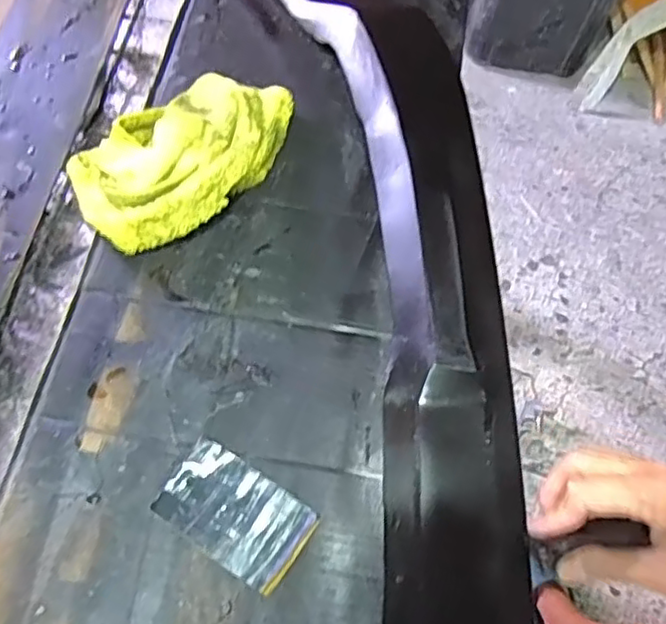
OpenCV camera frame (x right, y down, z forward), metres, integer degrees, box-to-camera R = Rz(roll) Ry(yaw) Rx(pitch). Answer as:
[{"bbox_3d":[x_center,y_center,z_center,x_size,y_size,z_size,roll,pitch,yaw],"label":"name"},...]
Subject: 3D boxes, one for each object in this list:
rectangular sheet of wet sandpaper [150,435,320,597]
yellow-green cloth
[{"bbox_3d":[-0.076,0.154,0.502,0.113,0.004,0.070,31,66,13],"label":"rectangular sheet of wet sandpaper"},{"bbox_3d":[-0.135,-0.158,0.627,0.229,0.063,0.150,-33,67,-21],"label":"yellow-green cloth"}]

